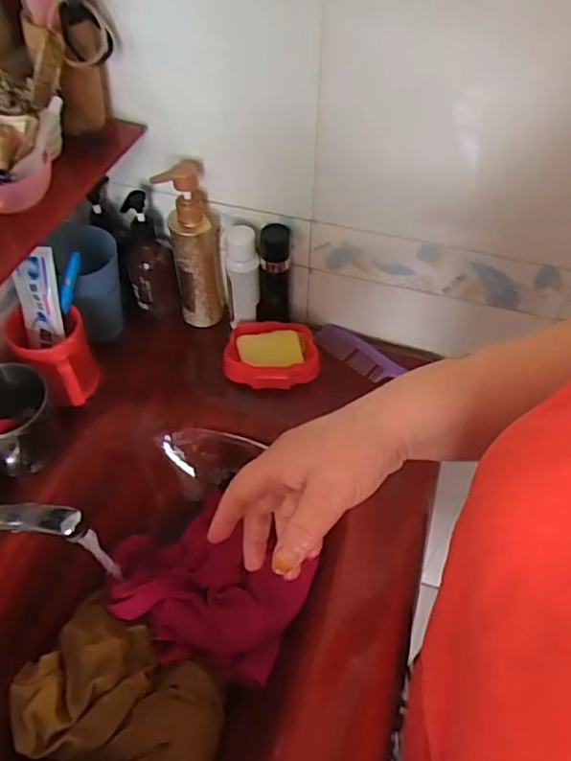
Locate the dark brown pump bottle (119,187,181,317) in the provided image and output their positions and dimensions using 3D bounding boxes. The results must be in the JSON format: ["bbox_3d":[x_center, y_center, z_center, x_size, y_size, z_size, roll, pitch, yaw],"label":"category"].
[{"bbox_3d":[-0.178,-0.157,0.748,0.061,0.181,0.054,-13,52,-11],"label":"dark brown pump bottle"}]

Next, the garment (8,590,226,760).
[{"bbox_3d":[-0.157,0.316,0.559,0.213,0.048,0.139,20,54,15],"label":"garment"}]

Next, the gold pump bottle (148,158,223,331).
[{"bbox_3d":[-0.116,-0.168,0.724,0.061,0.221,0.060,-4,51,-4],"label":"gold pump bottle"}]

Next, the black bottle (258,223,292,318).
[{"bbox_3d":[-0.015,-0.131,0.735,0.041,0.148,0.038,1,51,0],"label":"black bottle"}]

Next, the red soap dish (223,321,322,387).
[{"bbox_3d":[-0.017,-0.034,0.741,0.116,0.036,0.085,4,51,3],"label":"red soap dish"}]

